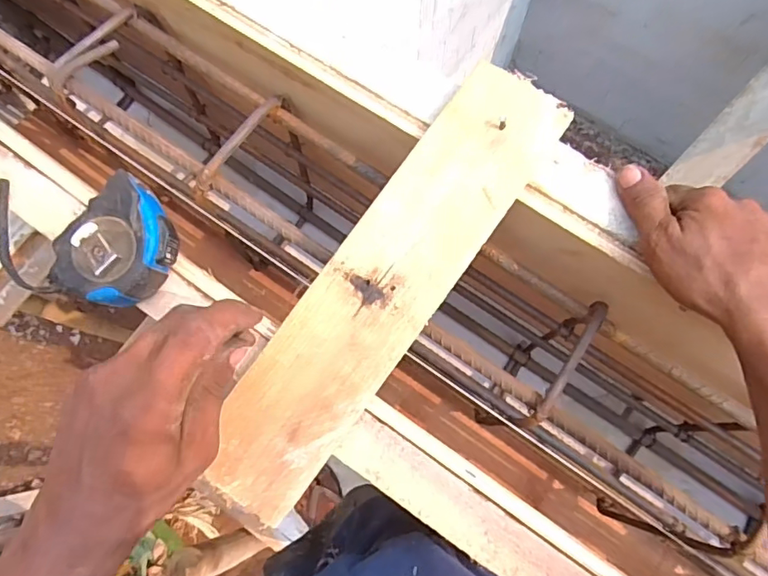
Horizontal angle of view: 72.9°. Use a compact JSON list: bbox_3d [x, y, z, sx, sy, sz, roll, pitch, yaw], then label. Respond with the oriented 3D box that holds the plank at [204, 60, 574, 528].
[{"bbox_3d":[0.003,-0.005,0.345,0.076,0.015,0.327,35,85,9],"label":"plank"}]

